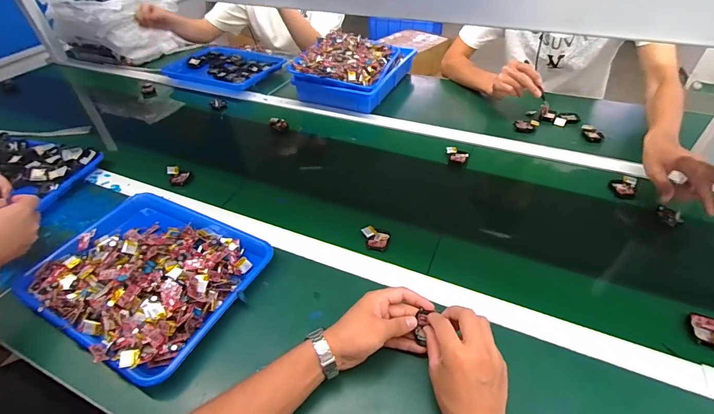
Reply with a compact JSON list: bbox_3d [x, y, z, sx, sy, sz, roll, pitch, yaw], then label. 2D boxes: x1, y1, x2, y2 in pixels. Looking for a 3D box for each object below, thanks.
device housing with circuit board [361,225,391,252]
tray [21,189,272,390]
[{"bbox_3d":[0.030,0.053,0.616,0.047,0.012,0.040,12,45,16],"label":"device housing with circuit board"},{"bbox_3d":[-0.326,0.092,0.563,0.331,0.056,0.251,20,47,23],"label":"tray"}]

